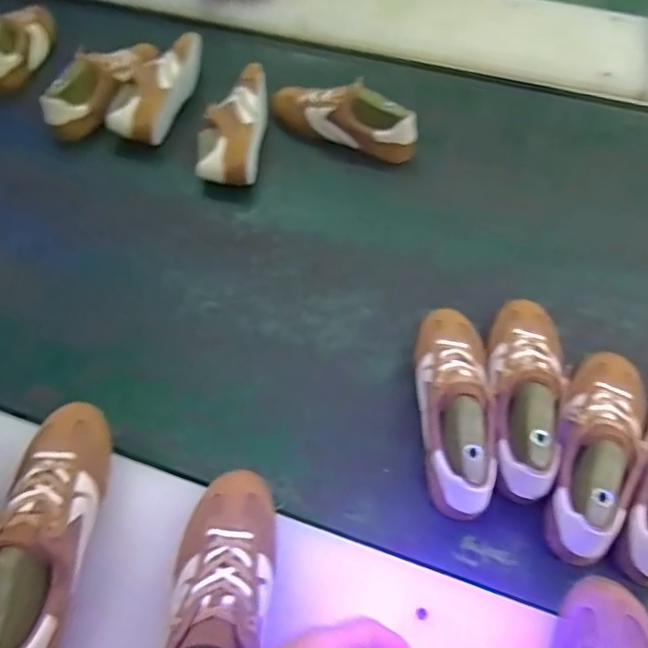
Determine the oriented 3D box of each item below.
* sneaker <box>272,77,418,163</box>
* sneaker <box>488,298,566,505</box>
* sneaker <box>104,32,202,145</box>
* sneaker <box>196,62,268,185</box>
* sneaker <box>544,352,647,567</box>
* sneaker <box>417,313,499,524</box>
[{"bbox_3d":[0.029,-0.331,0.923,0.247,0.078,0.079,27,62,18],"label":"sneaker"},{"bbox_3d":[0.229,0.070,0.648,0.083,0.088,0.250,10,58,9],"label":"sneaker"},{"bbox_3d":[-0.283,-0.399,0.982,0.099,0.082,0.240,13,59,11],"label":"sneaker"},{"bbox_3d":[-0.143,-0.316,0.917,0.090,0.085,0.225,3,57,5],"label":"sneaker"},{"bbox_3d":[0.292,0.126,0.613,0.083,0.098,0.247,25,62,17],"label":"sneaker"},{"bbox_3d":[0.146,0.080,0.640,0.082,0.092,0.256,2,57,4],"label":"sneaker"}]

